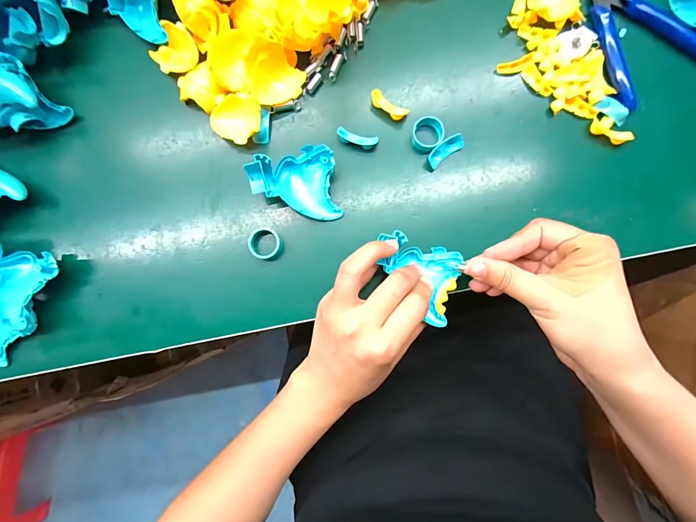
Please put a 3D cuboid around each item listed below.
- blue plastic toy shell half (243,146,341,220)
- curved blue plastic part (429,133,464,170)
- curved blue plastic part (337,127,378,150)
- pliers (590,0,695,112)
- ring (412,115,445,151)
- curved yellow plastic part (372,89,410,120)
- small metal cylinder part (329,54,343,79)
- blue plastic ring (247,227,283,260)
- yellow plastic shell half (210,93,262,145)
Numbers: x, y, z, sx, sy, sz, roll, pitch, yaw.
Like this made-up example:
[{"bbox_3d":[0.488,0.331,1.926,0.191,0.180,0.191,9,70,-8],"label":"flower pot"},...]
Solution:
[{"bbox_3d":[-0.043,-0.059,0.269,0.067,0.032,0.056,-9,84,0],"label":"blue plastic toy shell half"},{"bbox_3d":[0.080,-0.091,0.279,0.033,0.010,0.013,-37,85,-3],"label":"curved blue plastic part"},{"bbox_3d":[0.008,-0.102,0.284,0.034,0.010,0.011,16,85,3],"label":"curved blue plastic part"},{"bbox_3d":[0.246,-0.191,0.278,0.080,0.010,0.116,-17,84,-1],"label":"pliers"},{"bbox_3d":[0.066,-0.105,0.278,0.025,0.014,0.024,0,84,1],"label":"ring"},{"bbox_3d":[0.034,-0.130,0.284,0.033,0.011,0.012,34,86,4],"label":"curved yellow plastic part"},{"bbox_3d":[-0.010,-0.165,0.288,0.006,0.008,0.023,21,85,3],"label":"small metal cylinder part"},{"bbox_3d":[-0.068,-0.014,0.276,0.025,0.014,0.026,0,84,1],"label":"blue plastic ring"},{"bbox_3d":[-0.091,-0.118,0.279,0.043,0.018,0.038,43,87,5],"label":"yellow plastic shell half"}]

